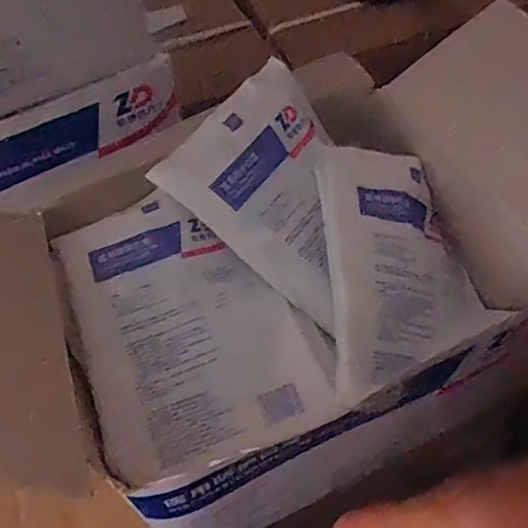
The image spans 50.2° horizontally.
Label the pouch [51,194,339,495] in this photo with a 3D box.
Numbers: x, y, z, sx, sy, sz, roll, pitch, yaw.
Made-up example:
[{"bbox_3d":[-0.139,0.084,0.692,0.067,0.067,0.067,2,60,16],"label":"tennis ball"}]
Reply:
[{"bbox_3d":[-0.043,0.030,0.341,0.133,0.010,0.167,-17,68,-11],"label":"pouch"}]

